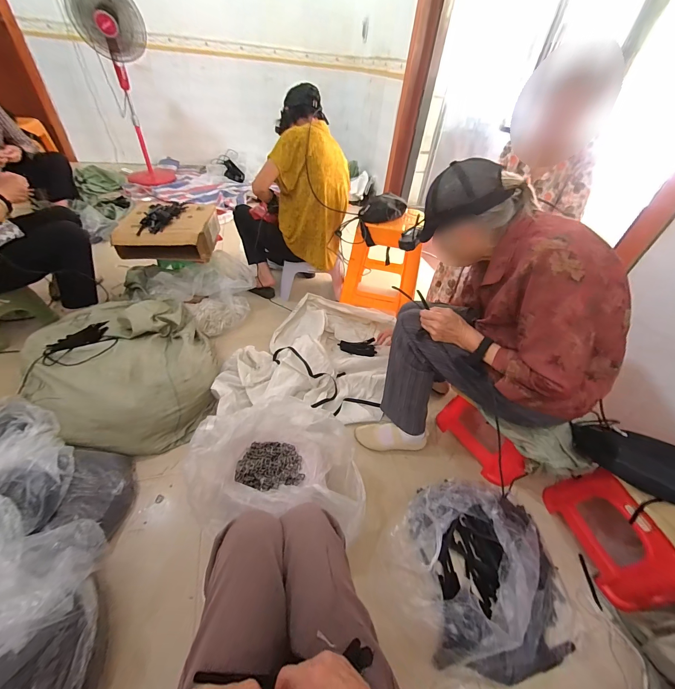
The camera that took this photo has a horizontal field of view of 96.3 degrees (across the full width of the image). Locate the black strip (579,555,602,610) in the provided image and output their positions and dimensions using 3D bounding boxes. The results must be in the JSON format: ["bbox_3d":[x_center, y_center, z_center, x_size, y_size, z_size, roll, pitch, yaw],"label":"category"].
[{"bbox_3d":[0.690,0.648,0.827,0.014,0.011,0.118,3,56,-4],"label":"black strip"}]

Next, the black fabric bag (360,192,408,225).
[{"bbox_3d":[0.208,-0.594,1.312,0.242,0.072,0.114,-30,54,-32],"label":"black fabric bag"}]

